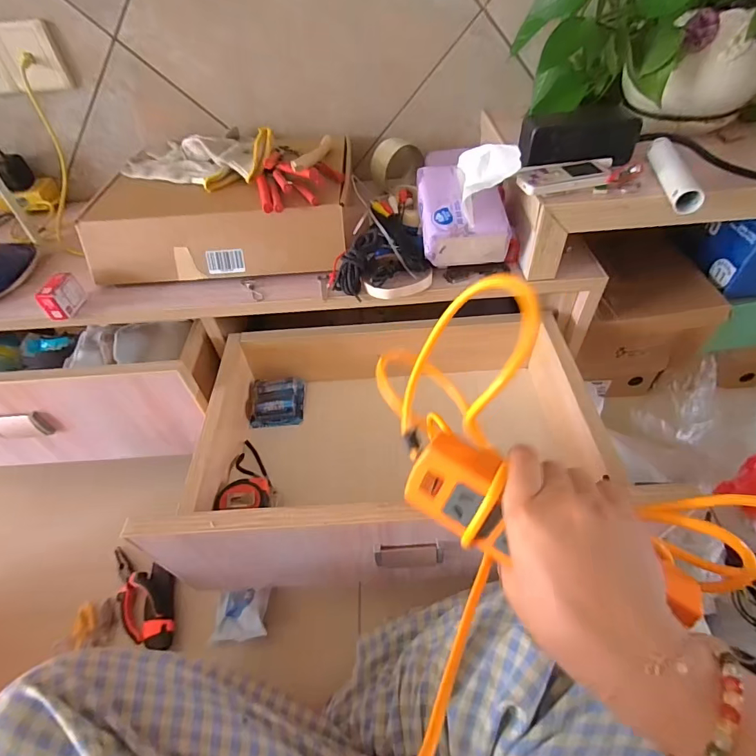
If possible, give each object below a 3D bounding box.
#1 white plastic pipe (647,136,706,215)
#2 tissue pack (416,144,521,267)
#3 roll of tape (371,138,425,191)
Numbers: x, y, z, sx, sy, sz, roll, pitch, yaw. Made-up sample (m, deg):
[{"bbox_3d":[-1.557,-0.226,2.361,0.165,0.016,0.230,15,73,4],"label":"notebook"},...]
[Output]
[{"bbox_3d":[0.329,-0.233,0.474,0.026,0.023,0.143,6,48,9],"label":"white plastic pipe"},{"bbox_3d":[0.107,-0.226,0.536,0.106,0.113,0.116,-2,47,2],"label":"tissue pack"},{"bbox_3d":[0.034,-0.360,0.711,0.085,0.078,0.042,-27,51,-20],"label":"roll of tape"}]

